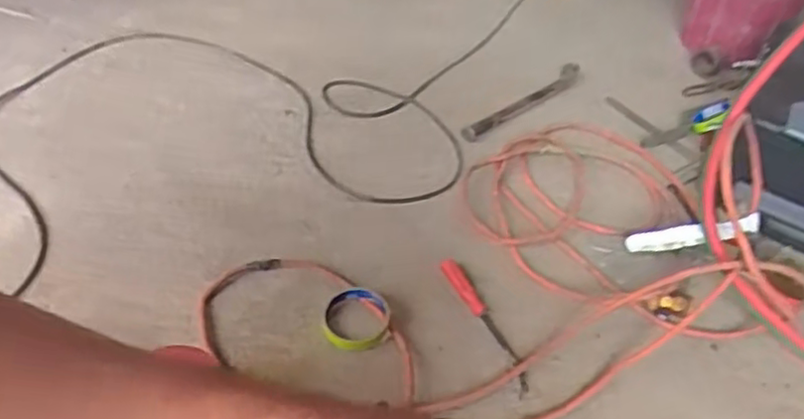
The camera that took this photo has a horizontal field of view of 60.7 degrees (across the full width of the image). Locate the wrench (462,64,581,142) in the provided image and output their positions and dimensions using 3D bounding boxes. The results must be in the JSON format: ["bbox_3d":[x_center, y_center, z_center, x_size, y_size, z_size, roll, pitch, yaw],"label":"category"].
[{"bbox_3d":[0.245,-0.213,1.299,0.048,0.018,0.377,35,48,24],"label":"wrench"}]

